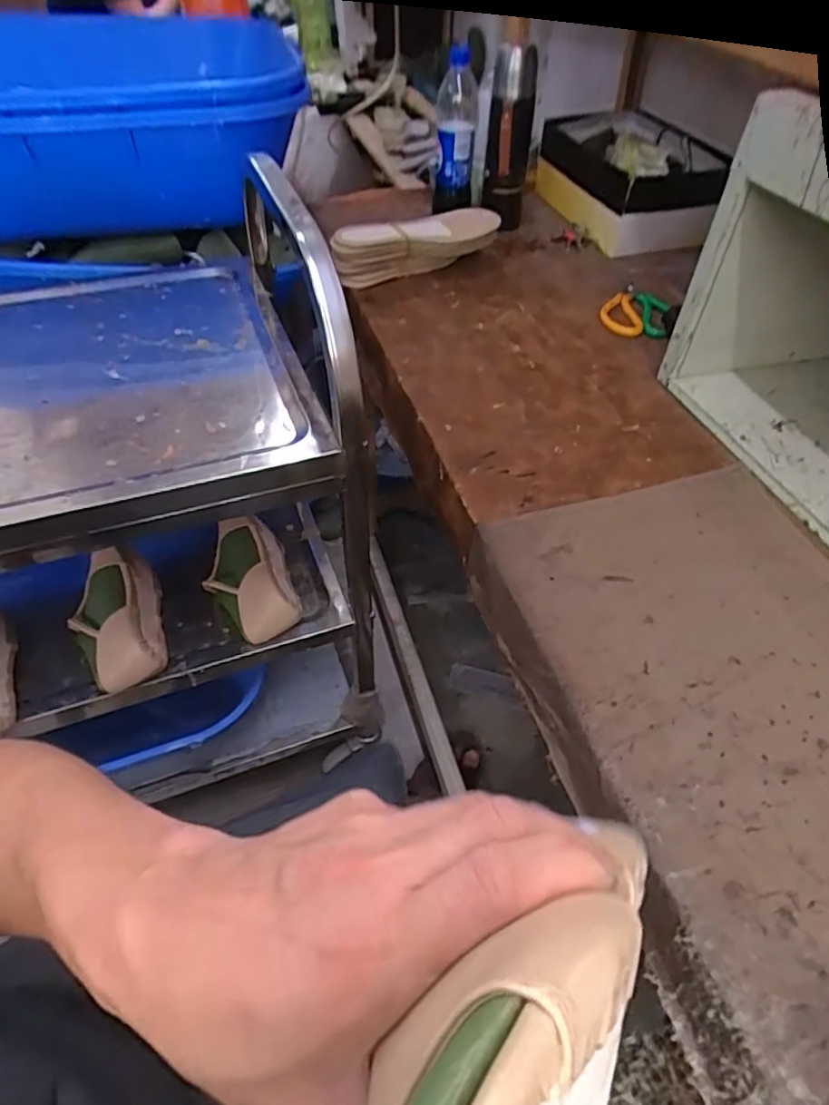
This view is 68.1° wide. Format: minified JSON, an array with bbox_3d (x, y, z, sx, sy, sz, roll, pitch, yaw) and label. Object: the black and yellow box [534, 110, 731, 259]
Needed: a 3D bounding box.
[{"bbox_3d":[0.333,-0.607,0.998,0.195,0.128,0.293,-13,50,-11],"label":"black and yellow box"}]

